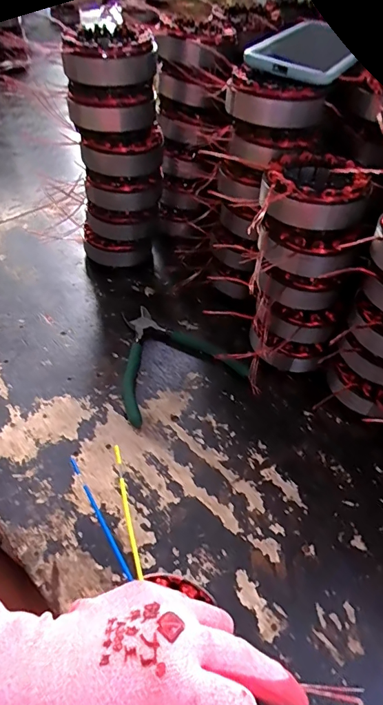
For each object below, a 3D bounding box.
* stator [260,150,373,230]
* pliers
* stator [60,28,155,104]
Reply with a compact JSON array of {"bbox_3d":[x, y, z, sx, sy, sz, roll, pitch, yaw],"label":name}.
[{"bbox_3d":[0.100,-0.139,0.358,0.082,0.034,0.079,3,49,-1],"label":"stator"},{"bbox_3d":[-0.021,-0.002,0.456,0.138,0.010,0.138,-18,52,-17],"label":"pliers"},{"bbox_3d":[-0.078,-0.276,0.410,0.085,0.045,0.079,-3,49,-5],"label":"stator"}]

